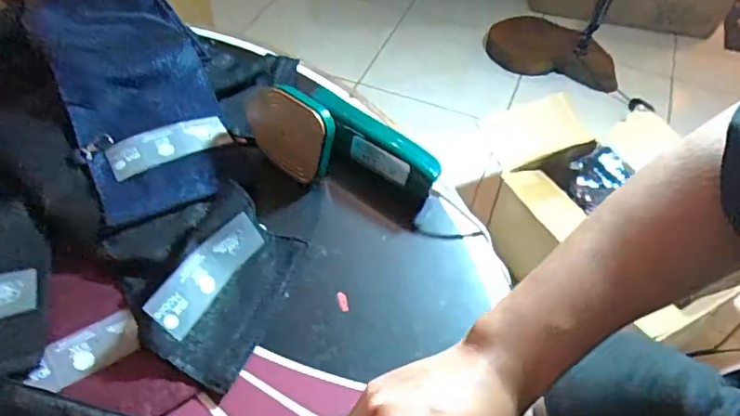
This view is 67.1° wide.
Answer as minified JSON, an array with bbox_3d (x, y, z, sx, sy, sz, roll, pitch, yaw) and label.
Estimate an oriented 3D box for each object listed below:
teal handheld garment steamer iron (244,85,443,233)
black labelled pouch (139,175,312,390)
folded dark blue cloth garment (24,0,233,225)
[{"bbox_3d":[-0.032,-0.069,0.526,0.204,0.074,0.081,25,54,14],"label":"teal handheld garment steamer iron"},{"bbox_3d":[-0.119,0.054,0.453,0.098,0.033,0.150,24,54,13],"label":"black labelled pouch"},{"bbox_3d":[-0.242,-0.135,0.568,0.142,0.063,0.331,-23,58,-21],"label":"folded dark blue cloth garment"}]

